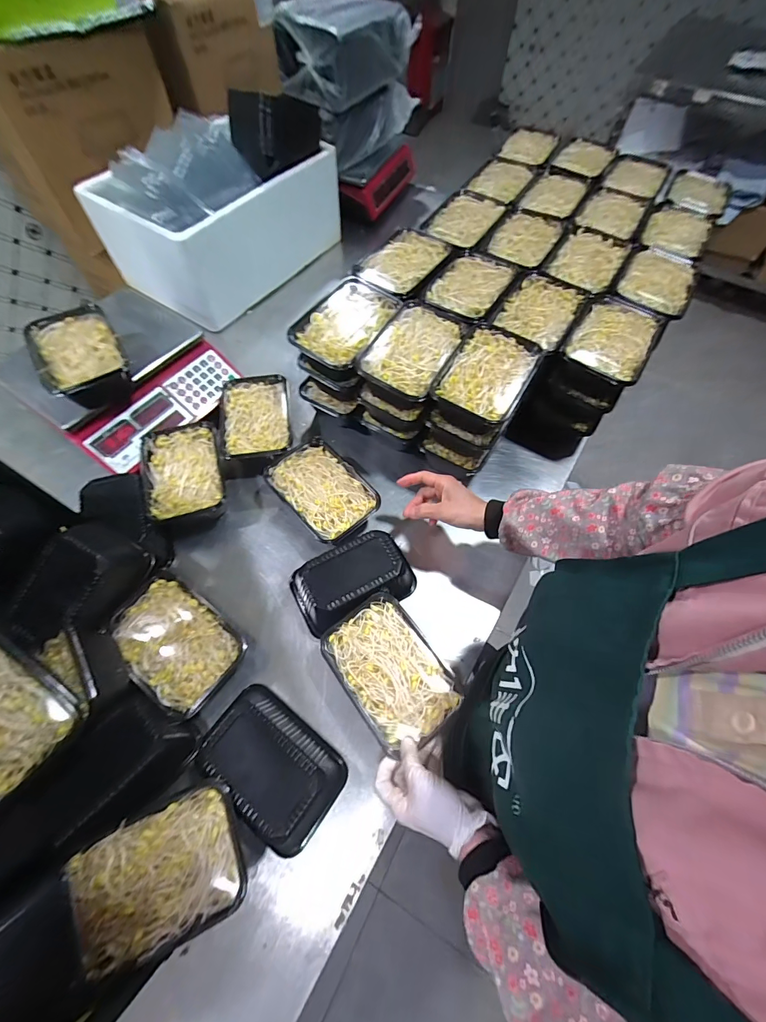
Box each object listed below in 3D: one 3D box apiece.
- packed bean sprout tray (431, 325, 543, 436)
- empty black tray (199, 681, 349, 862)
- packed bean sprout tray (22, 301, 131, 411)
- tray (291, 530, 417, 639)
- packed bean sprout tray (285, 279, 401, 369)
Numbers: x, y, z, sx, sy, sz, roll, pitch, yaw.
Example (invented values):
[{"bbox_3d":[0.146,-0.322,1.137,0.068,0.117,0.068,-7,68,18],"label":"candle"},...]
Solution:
[{"bbox_3d":[0.157,-0.197,0.606,0.119,0.059,0.190,29,66,13],"label":"packed bean sprout tray"},{"bbox_3d":[-0.140,0.316,0.482,0.163,0.077,0.107,37,67,16],"label":"empty black tray"},{"bbox_3d":[-0.493,-0.250,0.644,0.118,0.078,0.175,-31,68,-16],"label":"packed bean sprout tray"},{"bbox_3d":[-0.045,0.106,0.588,0.172,0.073,0.102,-23,66,-13],"label":"tray"},{"bbox_3d":[-0.066,-0.302,0.648,0.133,0.057,0.180,26,65,11],"label":"packed bean sprout tray"}]

